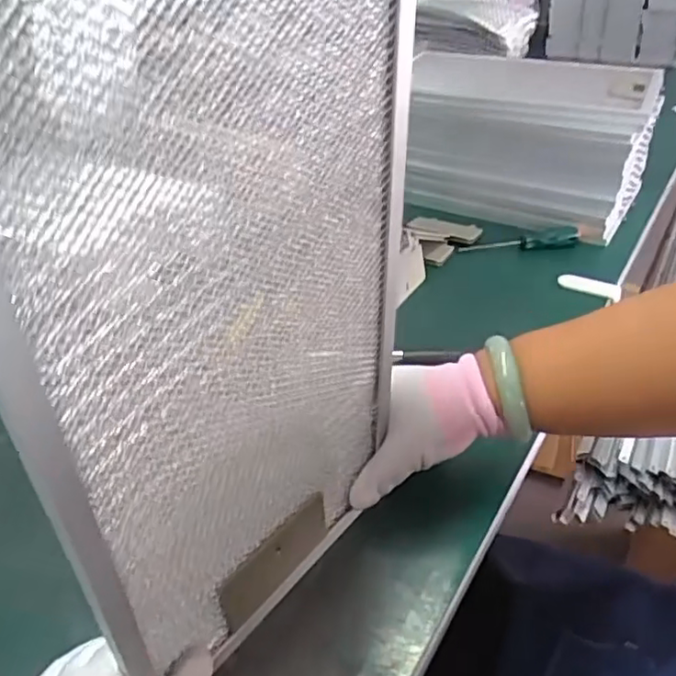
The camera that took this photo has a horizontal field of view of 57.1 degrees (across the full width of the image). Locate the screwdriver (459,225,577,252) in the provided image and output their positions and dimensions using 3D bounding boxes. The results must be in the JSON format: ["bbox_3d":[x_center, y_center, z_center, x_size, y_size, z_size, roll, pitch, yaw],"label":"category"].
[{"bbox_3d":[0.207,-0.114,0.711,0.136,0.022,0.019,-4,35,-2],"label":"screwdriver"}]

